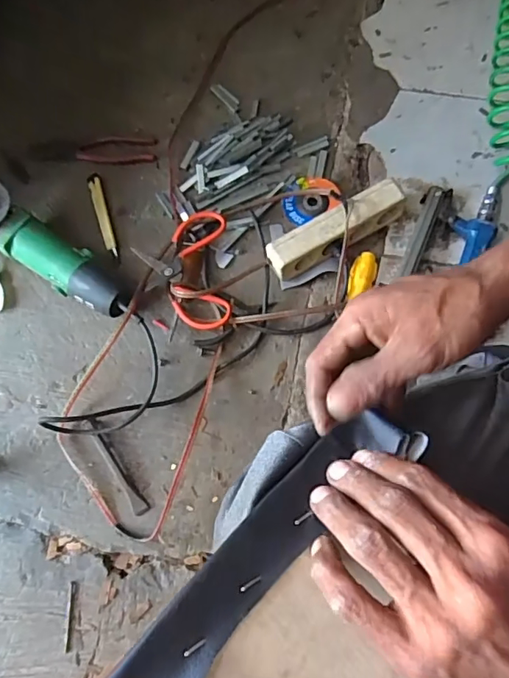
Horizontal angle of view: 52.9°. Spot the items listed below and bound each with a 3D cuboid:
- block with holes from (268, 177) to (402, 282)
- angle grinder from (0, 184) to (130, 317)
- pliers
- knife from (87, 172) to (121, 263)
[{"bbox_3d":[0.111,-0.150,0.701,0.196,0.057,0.044,-27,73,-7],"label":"block with holes"},{"bbox_3d":[-0.284,-0.120,0.705,0.262,0.080,0.072,31,75,11],"label":"angle grinder"},{"bbox_3d":[-0.250,-0.289,0.788,0.194,0.016,0.040,-2,71,1],"label":"pliers"},{"bbox_3d":[-0.224,-0.184,0.762,0.021,0.012,0.145,-18,72,-5],"label":"knife"}]

